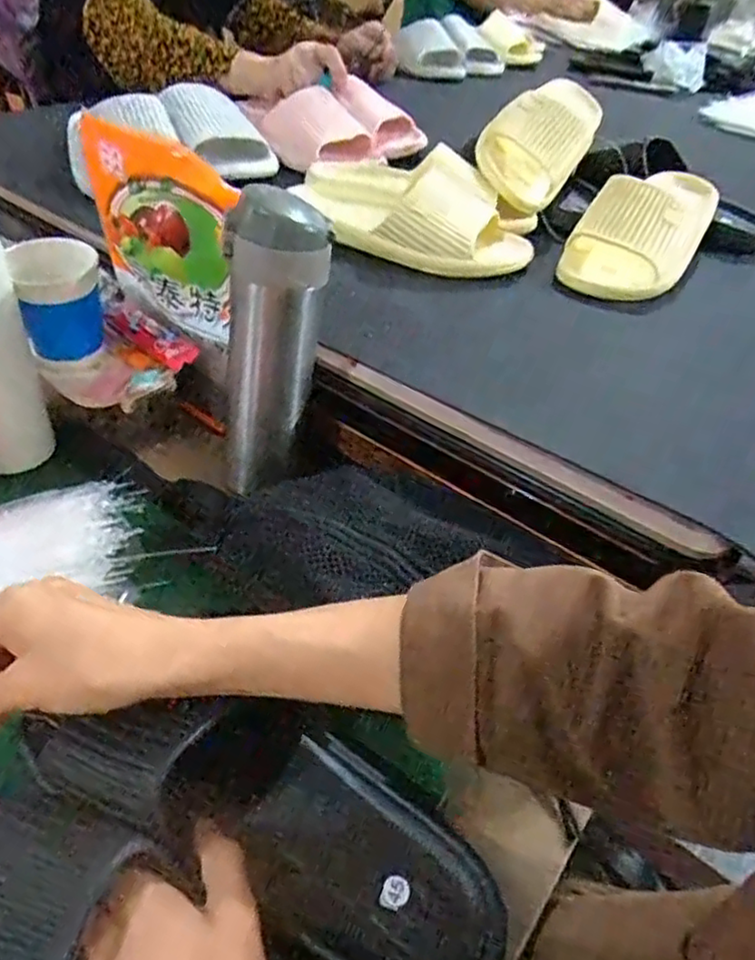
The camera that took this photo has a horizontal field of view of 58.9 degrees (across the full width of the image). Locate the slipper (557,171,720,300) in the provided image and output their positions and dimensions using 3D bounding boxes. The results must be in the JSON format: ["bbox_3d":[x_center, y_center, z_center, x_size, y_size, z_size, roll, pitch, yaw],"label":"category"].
[{"bbox_3d":[0.271,-0.262,0.675,0.112,0.075,0.229,23,45,17],"label":"slipper"}]

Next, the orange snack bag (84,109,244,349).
[{"bbox_3d":[-0.168,-0.191,0.521,0.138,0.144,0.018,26,46,19],"label":"orange snack bag"}]

